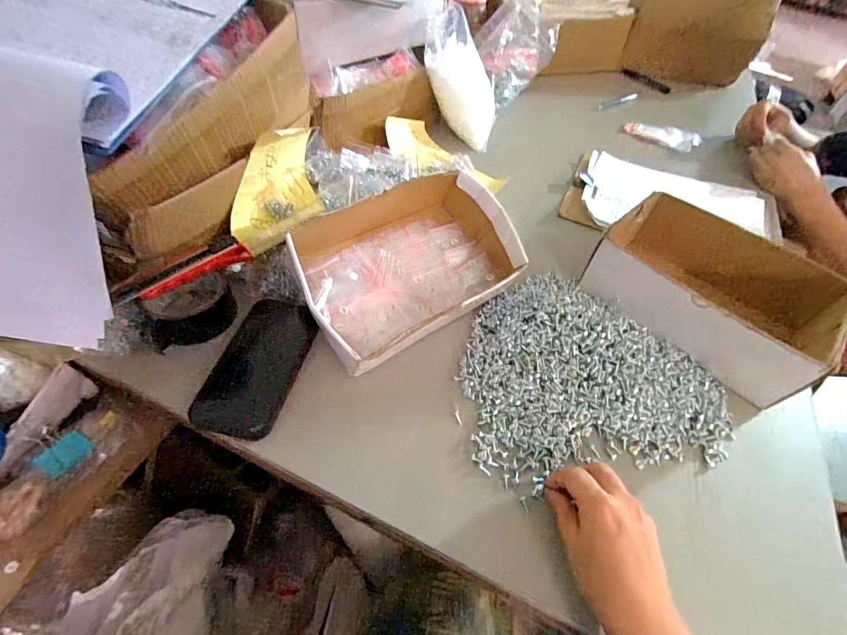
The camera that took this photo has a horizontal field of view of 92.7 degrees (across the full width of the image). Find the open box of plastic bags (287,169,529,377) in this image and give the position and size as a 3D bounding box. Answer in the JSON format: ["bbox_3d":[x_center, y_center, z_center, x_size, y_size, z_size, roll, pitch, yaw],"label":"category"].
[{"bbox_3d":[-0.014,-0.060,0.474,0.259,0.095,0.165,-28,59,-24],"label":"open box of plastic bags"}]

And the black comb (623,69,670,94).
[{"bbox_3d":[0.590,-0.623,1.066,0.139,0.019,0.009,19,51,-8],"label":"black comb"}]

